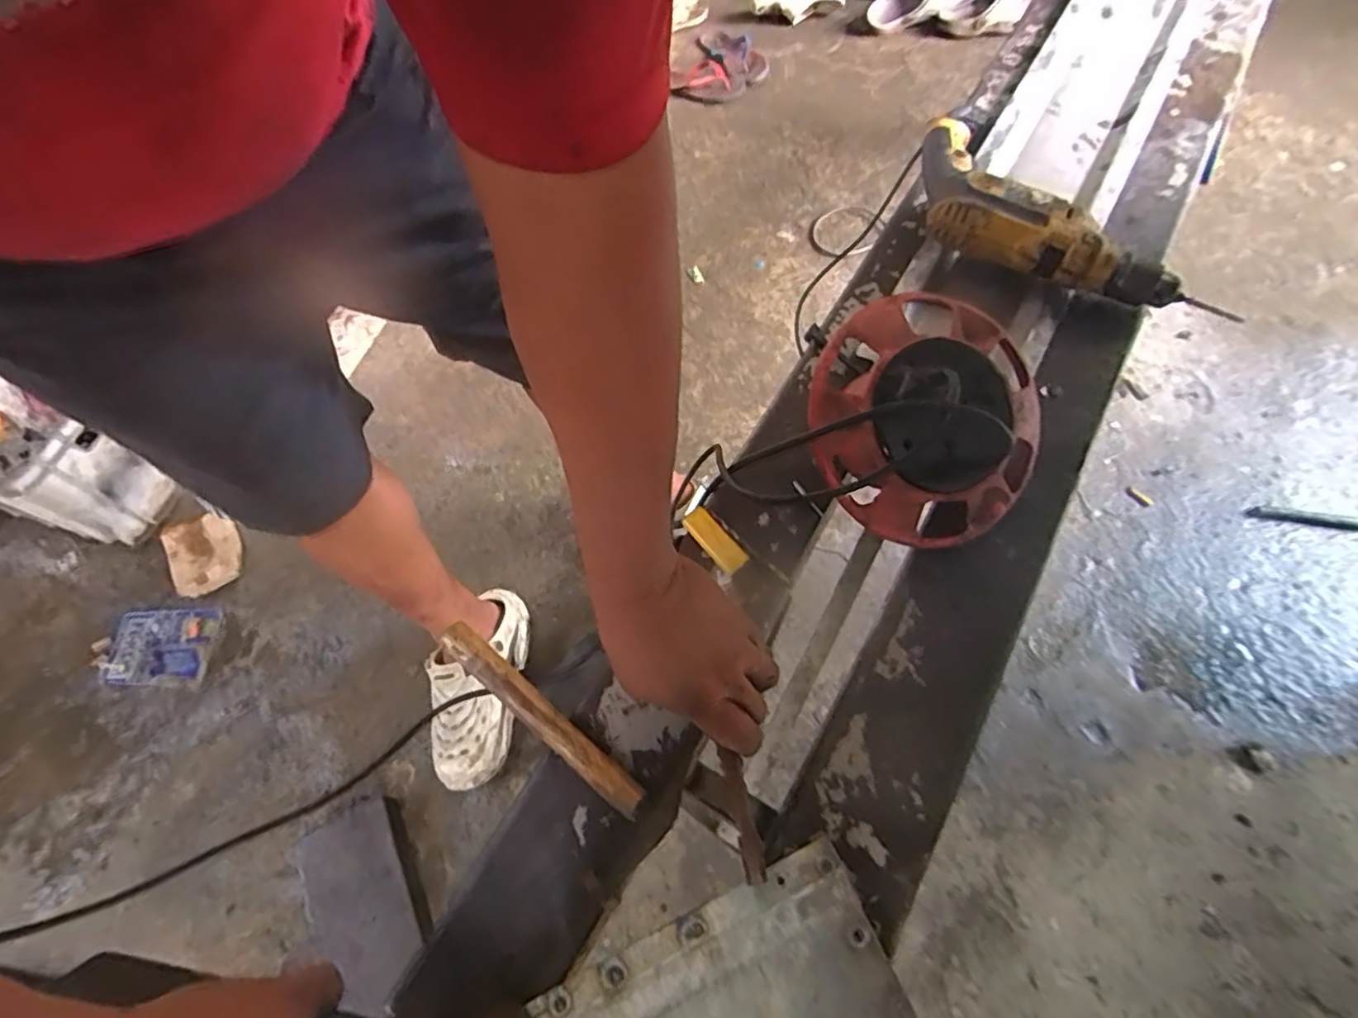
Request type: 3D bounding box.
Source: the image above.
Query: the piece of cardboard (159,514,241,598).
[{"bbox_3d":[-0.866,0.078,1.188,0.116,0.024,0.175,-28,57,-21],"label":"piece of cardboard"}]

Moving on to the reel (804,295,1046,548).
[{"bbox_3d":[0.210,-0.078,0.511,0.203,0.095,0.203,3,79,-18],"label":"reel"}]

